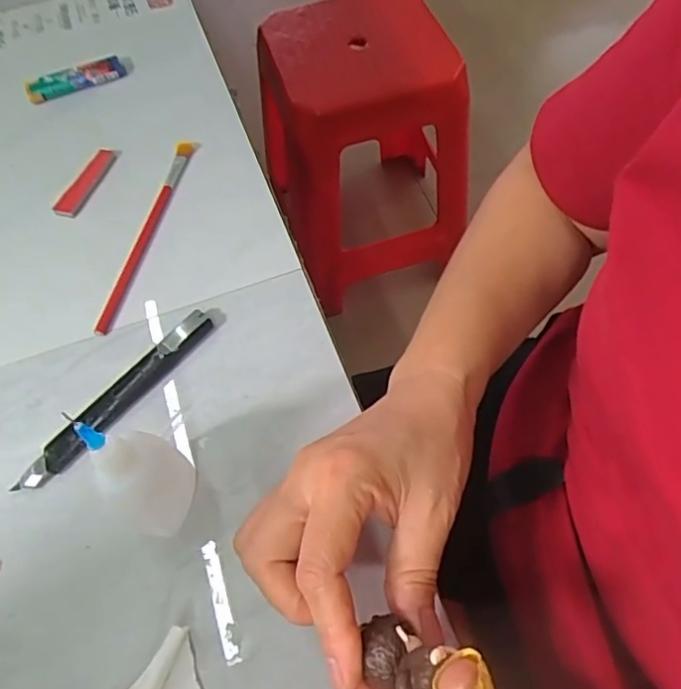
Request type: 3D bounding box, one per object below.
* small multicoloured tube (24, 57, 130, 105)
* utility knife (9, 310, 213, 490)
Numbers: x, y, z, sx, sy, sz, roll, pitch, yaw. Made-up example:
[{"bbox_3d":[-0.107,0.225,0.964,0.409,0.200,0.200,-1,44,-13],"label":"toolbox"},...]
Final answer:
[{"bbox_3d":[-0.220,-0.220,0.480,0.078,0.013,0.021,-28,63,-11],"label":"small multicoloured tube"},{"bbox_3d":[-0.127,0.031,0.336,0.017,0.009,0.135,35,69,20],"label":"utility knife"}]

